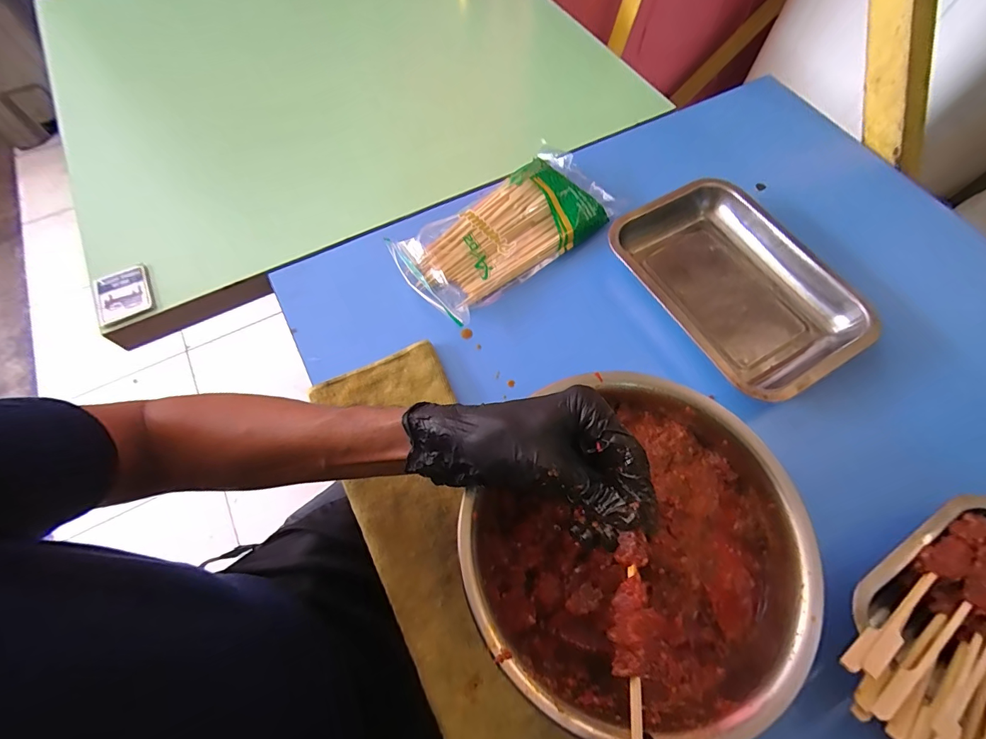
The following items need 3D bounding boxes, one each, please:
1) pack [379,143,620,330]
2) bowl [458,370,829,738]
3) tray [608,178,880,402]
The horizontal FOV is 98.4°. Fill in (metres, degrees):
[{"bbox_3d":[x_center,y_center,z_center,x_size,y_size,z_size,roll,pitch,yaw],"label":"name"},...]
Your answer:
[{"bbox_3d":[0.019,-0.168,0.505,0.257,0.030,0.128,-38,71,-16],"label":"pack"},{"bbox_3d":[0.101,0.137,0.325,0.212,0.099,0.228,0,65,0],"label":"bowl"},{"bbox_3d":[0.264,-0.096,0.470,0.186,0.041,0.256,-32,69,-14],"label":"tray"}]

